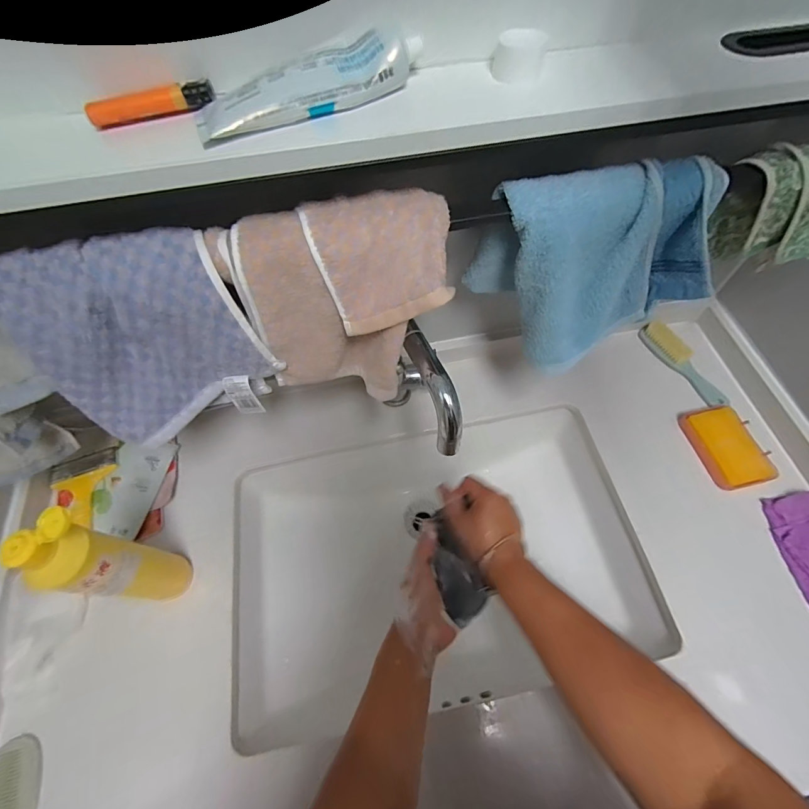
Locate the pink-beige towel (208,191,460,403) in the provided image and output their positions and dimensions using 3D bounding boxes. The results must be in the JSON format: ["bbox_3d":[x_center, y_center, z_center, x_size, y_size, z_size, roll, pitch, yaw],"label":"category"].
[{"bbox_3d":[-0.048,-0.083,0.363,0.180,0.175,0.053,-6,43,7],"label":"pink-beige towel"}]

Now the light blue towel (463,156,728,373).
[{"bbox_3d":[0.173,-0.123,0.389,0.202,0.162,0.090,-1,61,1],"label":"light blue towel"}]

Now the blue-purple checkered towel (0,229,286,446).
[{"bbox_3d":[-0.214,-0.052,0.350,0.164,0.175,0.034,-18,44,-2],"label":"blue-purple checkered towel"}]

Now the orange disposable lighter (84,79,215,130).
[{"bbox_3d":[-0.169,-0.202,0.273,0.080,0.013,0.014,-17,62,-8],"label":"orange disposable lighter"}]

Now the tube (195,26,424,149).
[{"bbox_3d":[-0.064,-0.215,0.269,0.152,0.027,0.041,-24,63,-11],"label":"tube"}]

